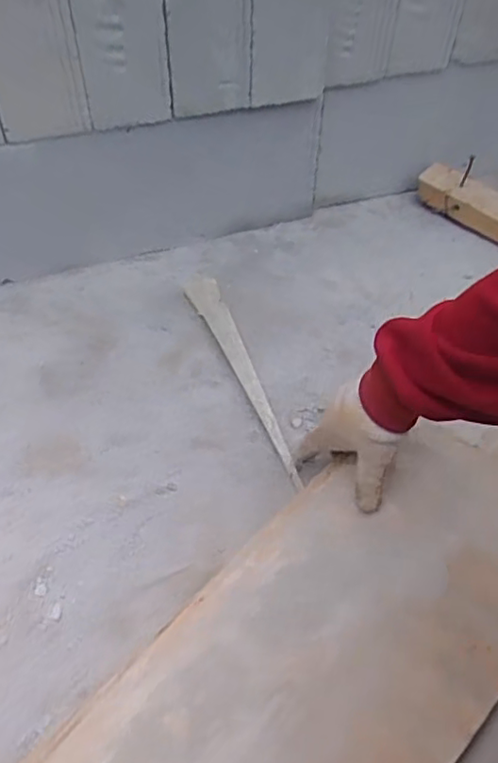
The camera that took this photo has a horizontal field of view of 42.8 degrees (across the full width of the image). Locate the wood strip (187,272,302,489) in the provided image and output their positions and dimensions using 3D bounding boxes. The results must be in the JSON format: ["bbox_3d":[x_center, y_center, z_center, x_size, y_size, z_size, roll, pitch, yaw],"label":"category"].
[{"bbox_3d":[-0.009,-0.013,0.769,0.038,0.015,0.335,-16,53,-14],"label":"wood strip"}]

